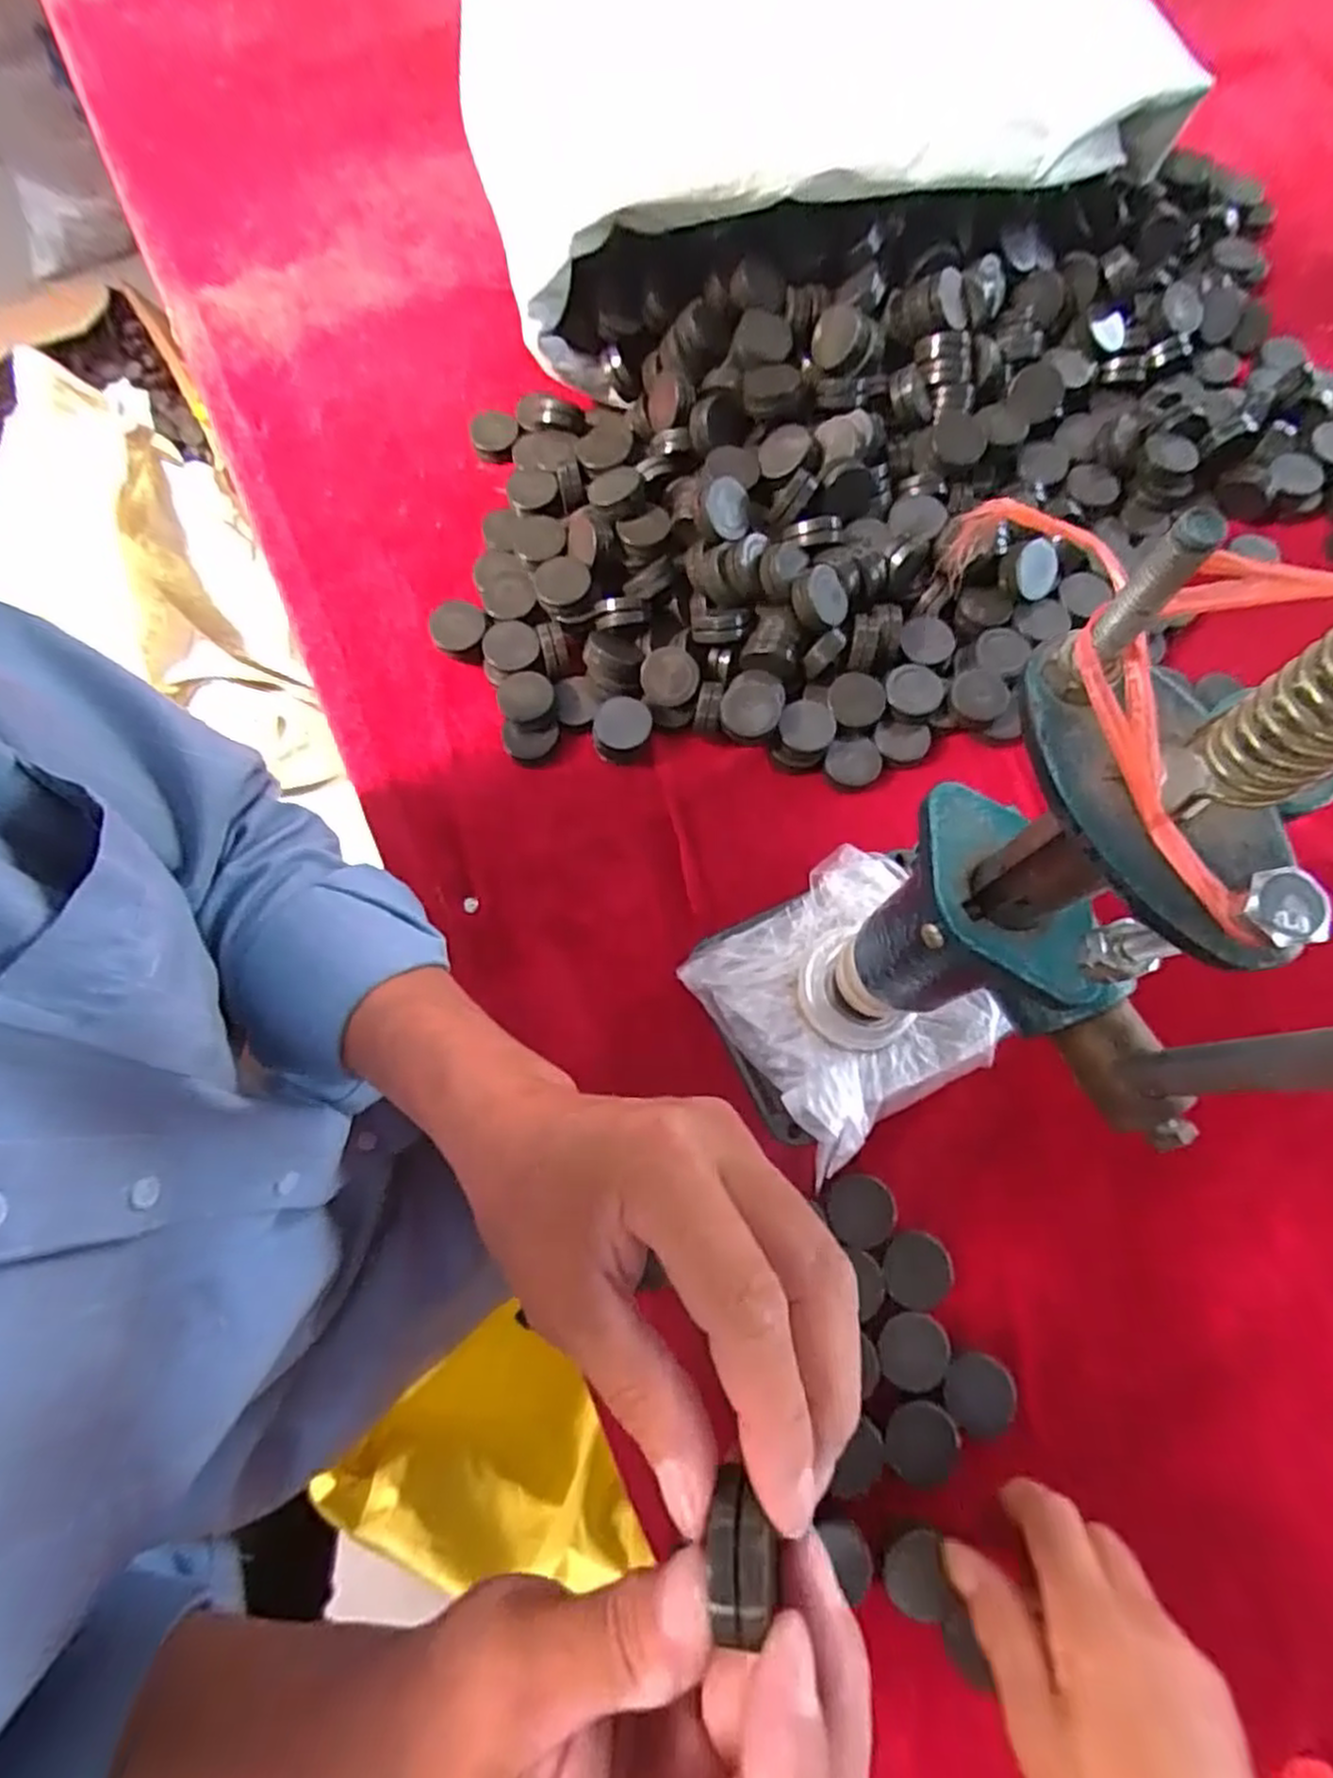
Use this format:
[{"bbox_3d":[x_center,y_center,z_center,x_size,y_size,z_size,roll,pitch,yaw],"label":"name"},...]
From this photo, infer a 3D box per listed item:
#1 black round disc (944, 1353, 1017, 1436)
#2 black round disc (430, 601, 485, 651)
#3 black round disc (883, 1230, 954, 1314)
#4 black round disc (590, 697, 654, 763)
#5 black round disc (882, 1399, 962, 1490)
[{"bbox_3d":[0.147,0.236,0.351,0.032,0.005,0.032,0,72,0],"label":"black round disc"},{"bbox_3d":[-0.124,-0.157,0.447,0.032,0.011,0.030,-6,82,-8],"label":"black round disc"},{"bbox_3d":[0.122,0.186,0.368,0.033,0.008,0.032,0,72,0],"label":"black round disc"},{"bbox_3d":[-0.026,-0.092,0.433,0.033,0.010,0.037,5,98,6],"label":"black round disc"},{"bbox_3d":[0.117,0.253,0.343,0.034,0.005,0.033,0,72,0],"label":"black round disc"}]

